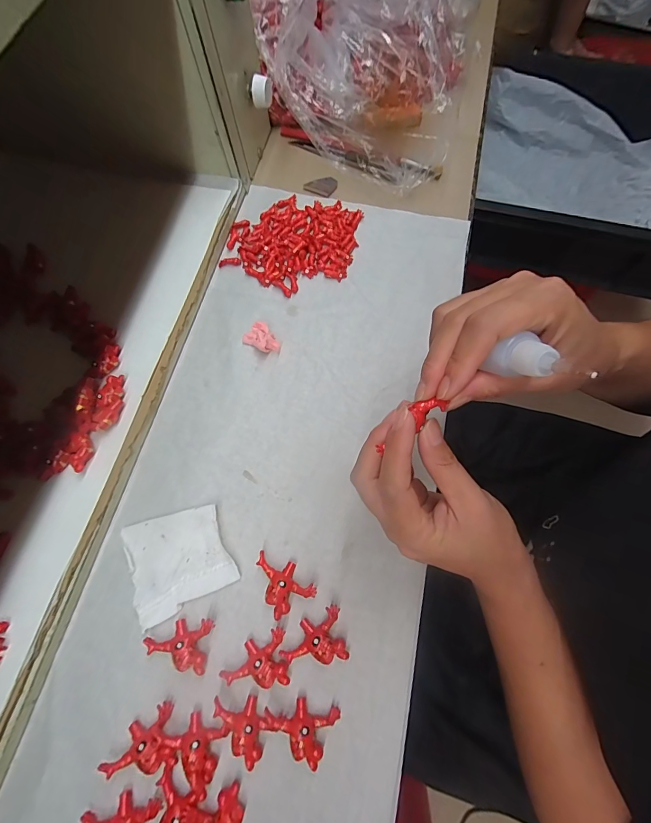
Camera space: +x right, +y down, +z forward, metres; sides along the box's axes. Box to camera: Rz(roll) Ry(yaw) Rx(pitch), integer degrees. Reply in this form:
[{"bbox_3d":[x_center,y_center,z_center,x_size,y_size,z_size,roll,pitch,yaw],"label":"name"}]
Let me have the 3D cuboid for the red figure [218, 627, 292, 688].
[{"bbox_3d":[-0.050,0.175,0.257,0.045,0.012,0.034,-10,72,-5],"label":"red figure"}]

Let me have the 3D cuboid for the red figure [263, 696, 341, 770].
[{"bbox_3d":[-0.017,0.208,0.243,0.045,0.013,0.032,23,72,6],"label":"red figure"}]

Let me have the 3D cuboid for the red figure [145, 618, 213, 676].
[{"bbox_3d":[-0.106,0.165,0.262,0.046,0.012,0.034,9,71,2],"label":"red figure"}]

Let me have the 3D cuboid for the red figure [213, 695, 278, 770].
[{"bbox_3d":[-0.056,0.208,0.243,0.043,0.011,0.027,37,74,11],"label":"red figure"}]

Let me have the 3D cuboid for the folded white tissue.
[{"bbox_3d":[-0.114,0.113,0.282,0.076,0.006,0.072,-23,73,-9],"label":"folded white tissue"}]

